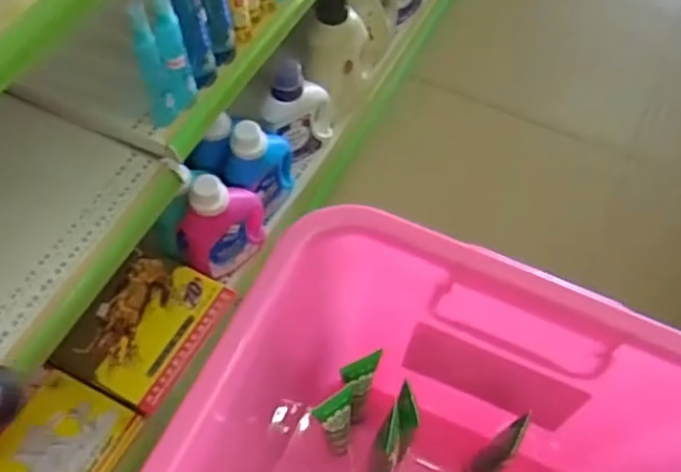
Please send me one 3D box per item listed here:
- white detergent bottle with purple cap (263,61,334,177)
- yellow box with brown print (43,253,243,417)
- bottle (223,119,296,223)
[{"bbox_3d":[-0.078,-0.237,1.189,0.071,0.227,0.144,36,65,19],"label":"white detergent bottle with purple cap"},{"bbox_3d":[-0.313,0.144,1.051,0.191,0.034,0.233,26,62,14],"label":"yellow box with brown print"},{"bbox_3d":[-0.135,-0.126,1.118,0.072,0.199,0.129,28,62,15],"label":"bottle"}]

